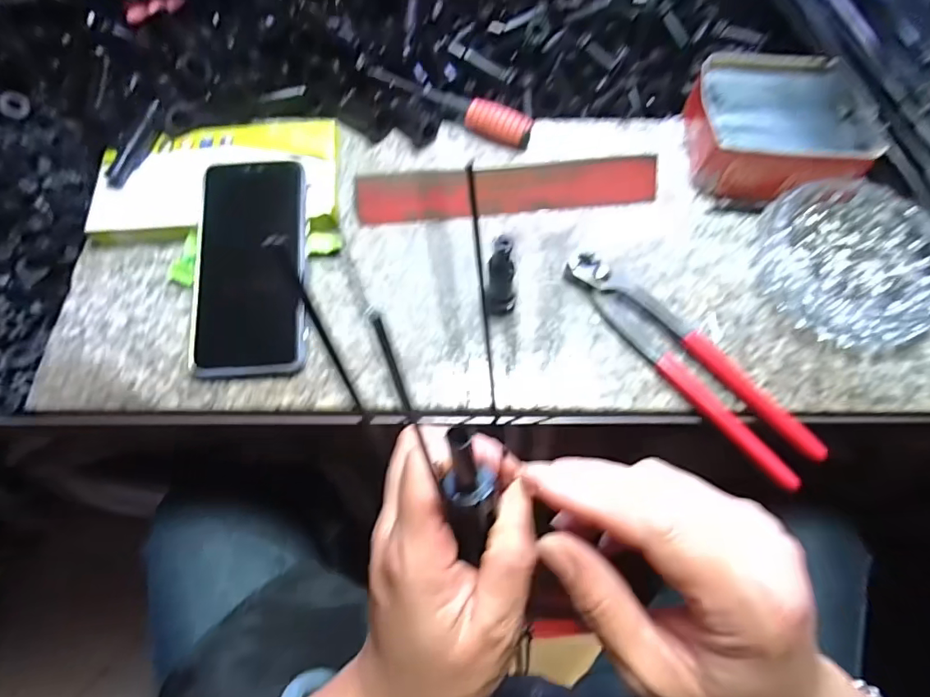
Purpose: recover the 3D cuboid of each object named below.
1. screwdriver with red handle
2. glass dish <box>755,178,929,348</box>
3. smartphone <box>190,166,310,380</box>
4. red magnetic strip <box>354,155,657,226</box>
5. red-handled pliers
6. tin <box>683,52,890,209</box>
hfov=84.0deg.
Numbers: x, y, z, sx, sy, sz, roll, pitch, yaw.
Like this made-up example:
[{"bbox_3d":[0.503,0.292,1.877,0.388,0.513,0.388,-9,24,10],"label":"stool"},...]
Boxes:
[{"bbox_3d":[-0.014,-0.202,0.429,0.145,0.019,0.026,25,69,10],"label":"screwdriver with red handle"},{"bbox_3d":[0.266,-0.064,0.357,0.108,0.030,0.123,7,67,3],"label":"glass dish"},{"bbox_3d":[-0.149,-0.058,0.358,0.075,0.006,0.154,-3,78,1],"label":"smartphone"},{"bbox_3d":[0.034,-0.129,0.410,0.234,0.010,0.054,-6,60,-4],"label":"red magnetic strip"},{"bbox_3d":[0.146,0.003,0.343,0.041,0.012,0.194,-35,71,-14],"label":"red-handled pliers"},{"bbox_3d":[0.239,-0.169,0.399,0.127,0.044,0.113,7,67,3],"label":"tin"}]

